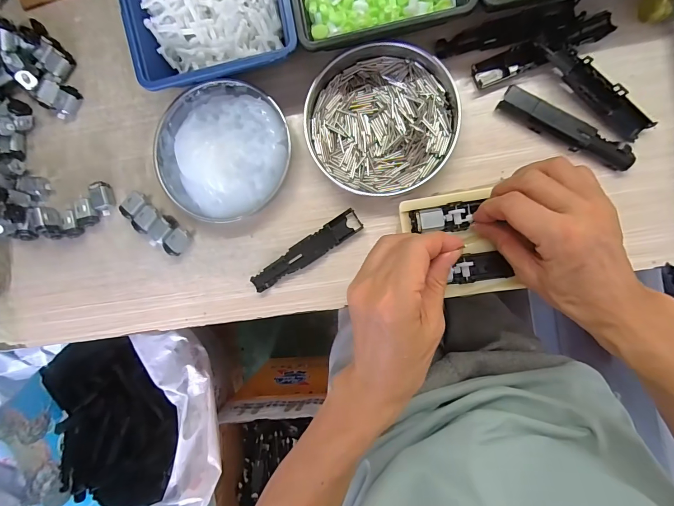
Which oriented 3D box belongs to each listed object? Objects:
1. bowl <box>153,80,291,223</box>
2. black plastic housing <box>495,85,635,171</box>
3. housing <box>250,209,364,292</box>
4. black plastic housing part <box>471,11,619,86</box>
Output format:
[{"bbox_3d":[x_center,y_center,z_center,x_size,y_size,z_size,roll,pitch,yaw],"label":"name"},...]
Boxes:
[{"bbox_3d":[-0.111,-0.098,0.335,0.125,0.038,0.131,0,90,7],"label":"bowl"},{"bbox_3d":[0.199,-0.108,0.304,0.118,0.014,0.023,32,93,6],"label":"black plastic housing"},{"bbox_3d":[-0.030,-0.001,0.337,0.118,0.008,0.022,-34,86,5],"label":"housing"},{"bbox_3d":[0.180,-0.177,0.308,0.117,0.013,0.023,-19,87,6],"label":"black plastic housing part"}]

